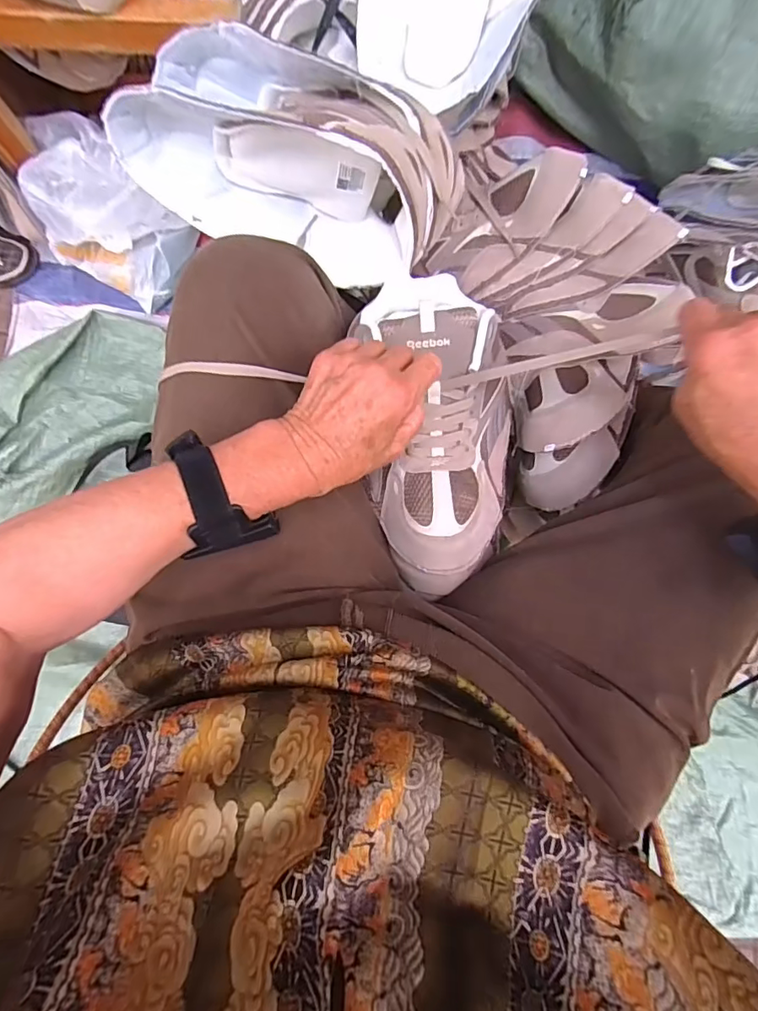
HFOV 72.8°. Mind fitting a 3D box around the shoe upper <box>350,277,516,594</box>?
[{"bbox_3d":[0.054,-0.060,0.441,0.127,0.061,0.271,0,94,0],"label":"shoe upper"}]

